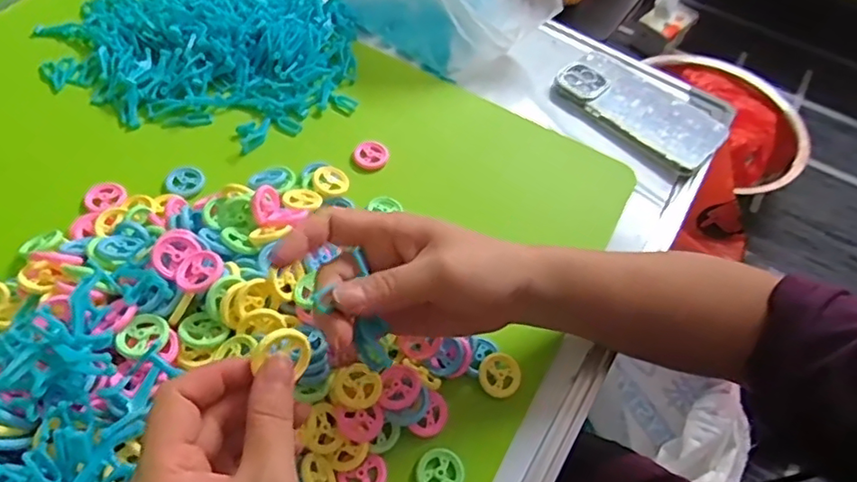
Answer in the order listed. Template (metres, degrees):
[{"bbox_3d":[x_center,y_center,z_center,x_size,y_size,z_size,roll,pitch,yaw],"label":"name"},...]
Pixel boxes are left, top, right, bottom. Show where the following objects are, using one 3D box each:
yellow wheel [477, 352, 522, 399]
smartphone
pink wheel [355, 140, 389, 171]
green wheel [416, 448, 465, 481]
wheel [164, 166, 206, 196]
[{"bbox_3d":[0.050,0.094,0.415,0.030,0.007,0.029,3,54,-4],"label":"yellow wheel"},{"bbox_3d":[0.208,-0.133,0.590,0.165,0.019,0.079,36,59,19],"label":"smartphone"},{"bbox_3d":[-0.050,-0.075,0.523,0.029,0.011,0.025,9,54,1],"label":"pink wheel"},{"bbox_3d":[0.008,0.144,0.369,0.029,0.004,0.029,3,54,-4],"label":"green wheel"},{"bbox_3d":[-0.197,-0.049,0.483,0.028,0.005,0.028,3,54,-4],"label":"wheel"}]

